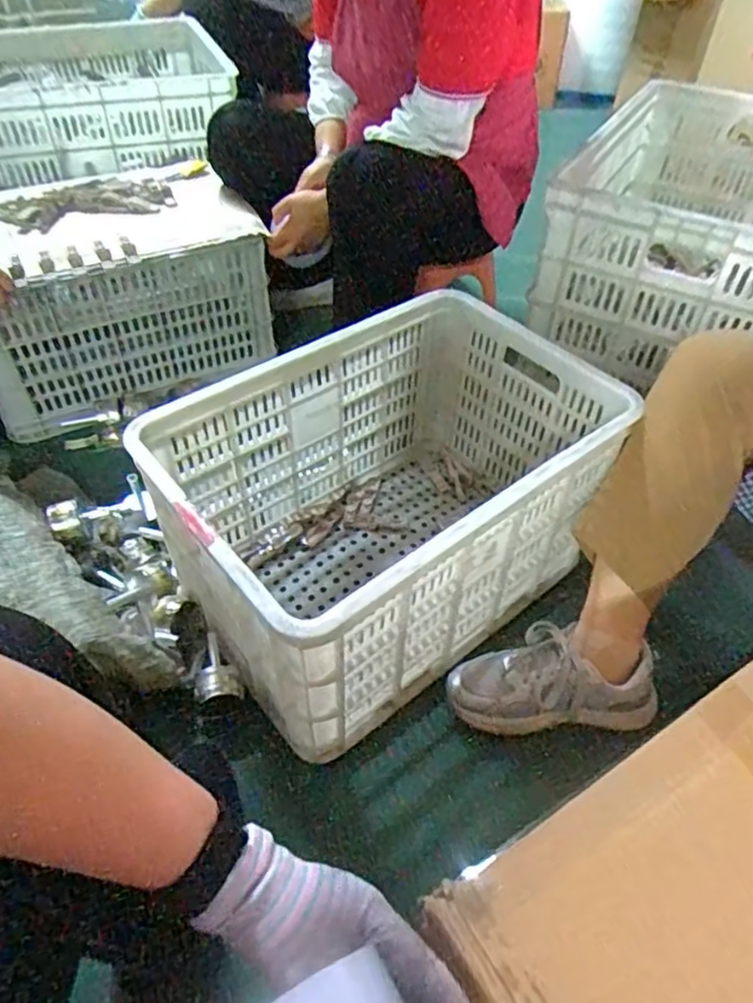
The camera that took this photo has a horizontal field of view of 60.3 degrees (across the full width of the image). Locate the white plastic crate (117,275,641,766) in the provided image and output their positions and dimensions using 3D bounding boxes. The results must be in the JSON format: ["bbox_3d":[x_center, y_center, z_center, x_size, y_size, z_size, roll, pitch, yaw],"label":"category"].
[{"bbox_3d":[0.020,-0.001,0.882,0.548,0.312,0.372,-31,55,-27],"label":"white plastic crate"}]

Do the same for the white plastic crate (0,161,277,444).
[{"bbox_3d":[-0.517,-0.418,1.283,0.531,0.306,0.360,-20,51,-20],"label":"white plastic crate"}]

